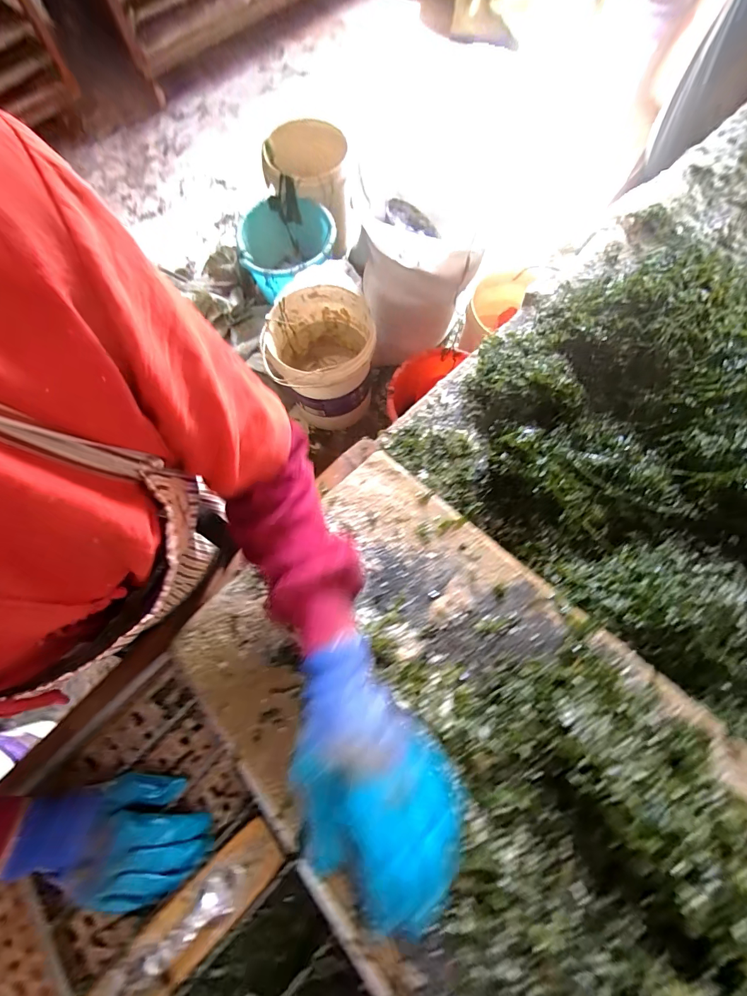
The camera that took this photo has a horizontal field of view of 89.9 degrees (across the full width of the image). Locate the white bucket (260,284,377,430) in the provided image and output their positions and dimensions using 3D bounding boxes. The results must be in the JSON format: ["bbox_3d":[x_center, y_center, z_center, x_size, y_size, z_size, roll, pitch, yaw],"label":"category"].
[{"bbox_3d":[-0.167,-0.463,1.283,0.320,0.344,0.347,0,75,-1],"label":"white bucket"}]

